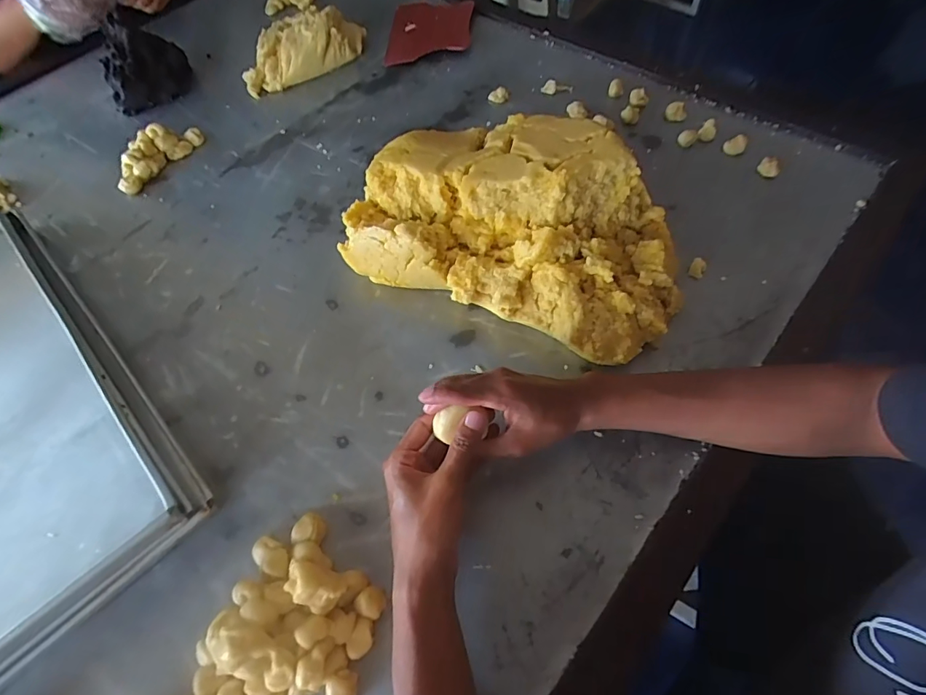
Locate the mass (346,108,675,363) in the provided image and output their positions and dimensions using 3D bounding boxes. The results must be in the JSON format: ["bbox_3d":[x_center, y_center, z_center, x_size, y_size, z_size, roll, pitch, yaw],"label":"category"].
[{"bbox_3d":[0.058,-0.135,0.495,0.352,0.120,0.215,23,65,16],"label":"mass"}]

